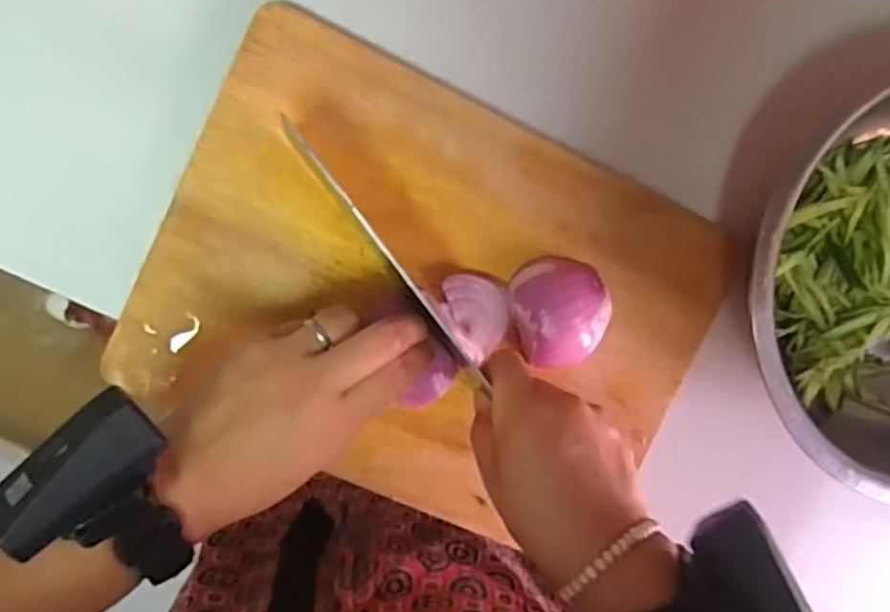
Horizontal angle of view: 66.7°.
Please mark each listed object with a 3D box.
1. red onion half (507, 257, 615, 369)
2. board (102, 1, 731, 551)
[{"bbox_3d":[0.075,0.004,0.430,0.064,0.032,0.067,-7,98,-5],"label":"red onion half"},{"bbox_3d":[-0.005,0.001,0.431,0.338,0.020,0.247,25,95,-8],"label":"board"}]

